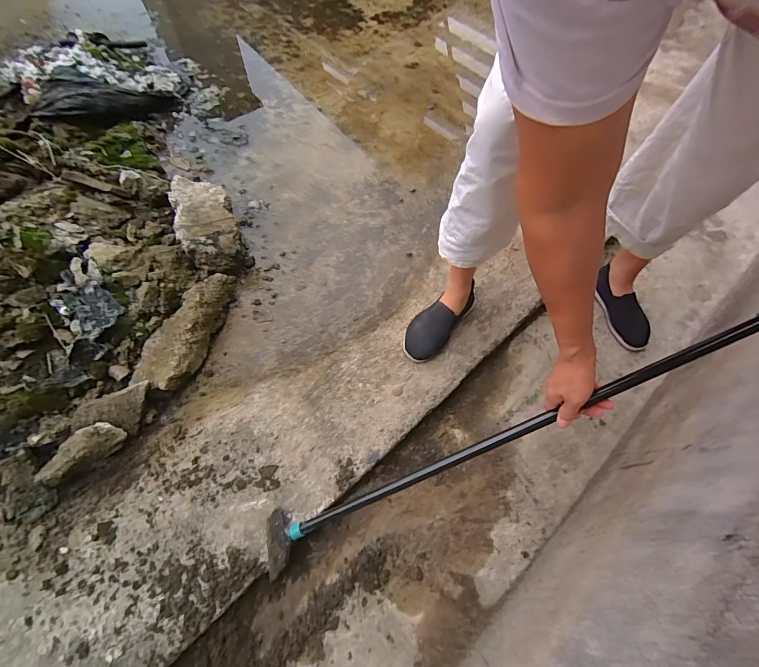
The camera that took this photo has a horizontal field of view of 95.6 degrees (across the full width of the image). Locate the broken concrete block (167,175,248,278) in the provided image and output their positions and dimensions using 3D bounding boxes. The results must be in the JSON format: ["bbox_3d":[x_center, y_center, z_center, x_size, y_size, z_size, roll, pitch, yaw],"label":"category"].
[{"bbox_3d":[-0.427,-0.262,0.867,0.133,0.121,0.254,-22,67,-12],"label":"broken concrete block"}]

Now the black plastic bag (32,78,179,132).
[{"bbox_3d":[-0.794,-0.692,1.036,0.126,0.092,0.392,42,49,15],"label":"black plastic bag"}]

